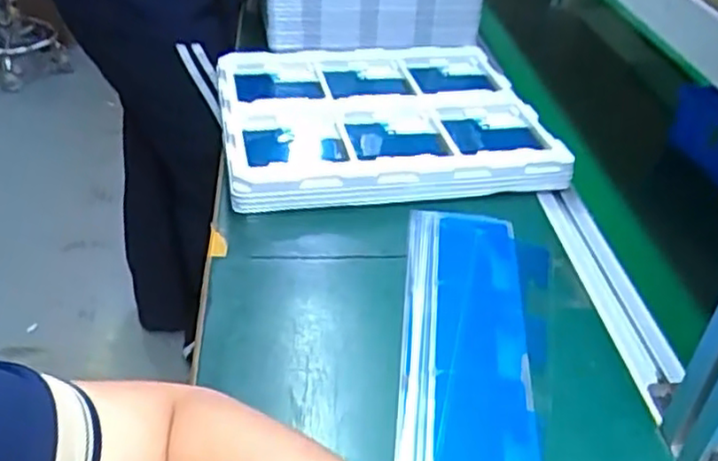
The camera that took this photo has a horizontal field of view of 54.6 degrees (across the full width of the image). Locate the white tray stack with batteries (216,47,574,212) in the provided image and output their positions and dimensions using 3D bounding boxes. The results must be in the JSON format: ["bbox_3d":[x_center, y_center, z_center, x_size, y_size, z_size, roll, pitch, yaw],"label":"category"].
[{"bbox_3d":[0.016,-0.121,0.728,0.318,0.042,0.281,-3,37,-8],"label":"white tray stack with batteries"}]

